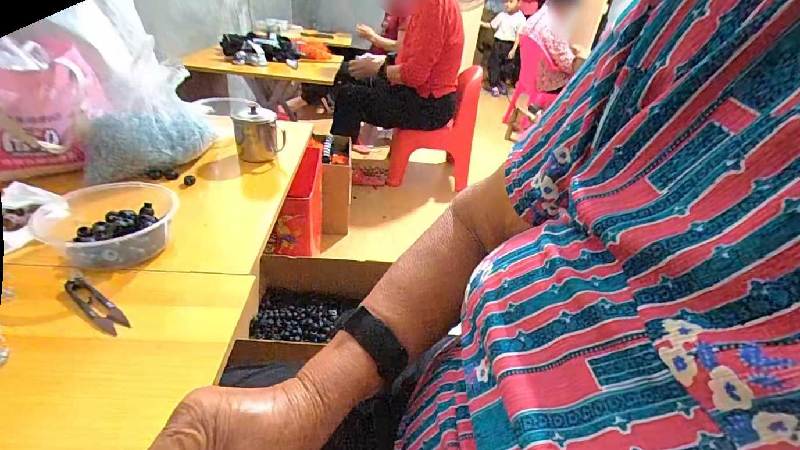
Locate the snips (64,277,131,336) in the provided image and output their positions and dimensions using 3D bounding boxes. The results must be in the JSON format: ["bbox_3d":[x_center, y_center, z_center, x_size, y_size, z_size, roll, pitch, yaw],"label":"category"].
[{"bbox_3d":[-0.323,0.083,0.386,0.102,0.008,0.022,21,34,25],"label":"snips"}]

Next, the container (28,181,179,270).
[{"bbox_3d":[-0.372,-0.006,0.471,0.167,0.051,0.136,22,35,19],"label":"container"}]

